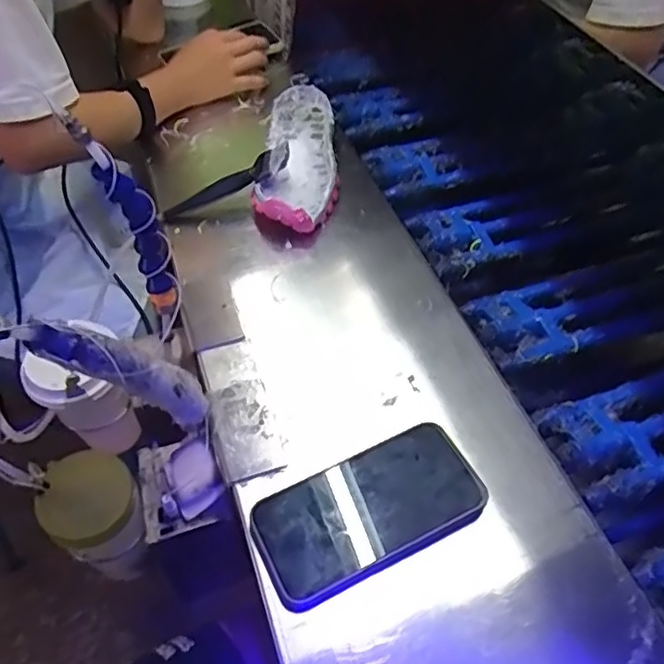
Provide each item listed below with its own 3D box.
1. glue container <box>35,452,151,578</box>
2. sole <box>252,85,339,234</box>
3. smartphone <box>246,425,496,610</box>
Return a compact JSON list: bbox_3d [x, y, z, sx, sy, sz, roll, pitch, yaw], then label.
[{"bbox_3d":[-0.197,0.163,0.527,0.071,0.118,0.067,0,51,0],"label":"glue container"},{"bbox_3d":[-0.037,-0.209,0.706,0.090,0.046,0.268,3,50,2],"label":"sole"},{"bbox_3d":[0.027,0.127,0.443,0.162,0.013,0.080,-23,53,-19],"label":"smartphone"}]

